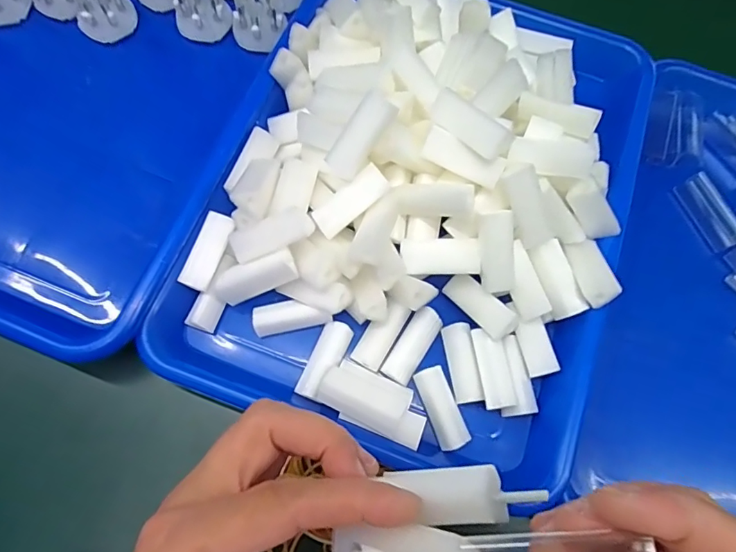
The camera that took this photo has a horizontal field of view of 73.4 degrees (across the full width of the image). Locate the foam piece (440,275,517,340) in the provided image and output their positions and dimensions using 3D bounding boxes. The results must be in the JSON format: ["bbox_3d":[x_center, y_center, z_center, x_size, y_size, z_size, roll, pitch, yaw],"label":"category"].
[{"bbox_3d":[0.065,0.017,0.291,0.017,0.016,0.045,-42,62,-11],"label":"foam piece"}]

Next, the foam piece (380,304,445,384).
[{"bbox_3d":[0.027,0.041,0.290,0.018,0.014,0.046,31,77,6],"label":"foam piece"}]

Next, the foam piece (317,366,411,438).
[{"bbox_3d":[-0.003,0.068,0.271,0.047,0.013,0.022,26,71,4],"label":"foam piece"}]

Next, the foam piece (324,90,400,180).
[{"bbox_3d":[-0.004,-0.074,0.263,0.016,0.012,0.045,40,112,8],"label":"foam piece"}]

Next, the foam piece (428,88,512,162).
[{"bbox_3d":[0.055,-0.081,0.265,0.045,0.010,0.019,42,114,18],"label":"foam piece"}]

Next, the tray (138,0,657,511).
[{"bbox_3d":[0.039,-0.057,0.295,0.238,0.067,0.317,20,70,3],"label":"tray"}]

